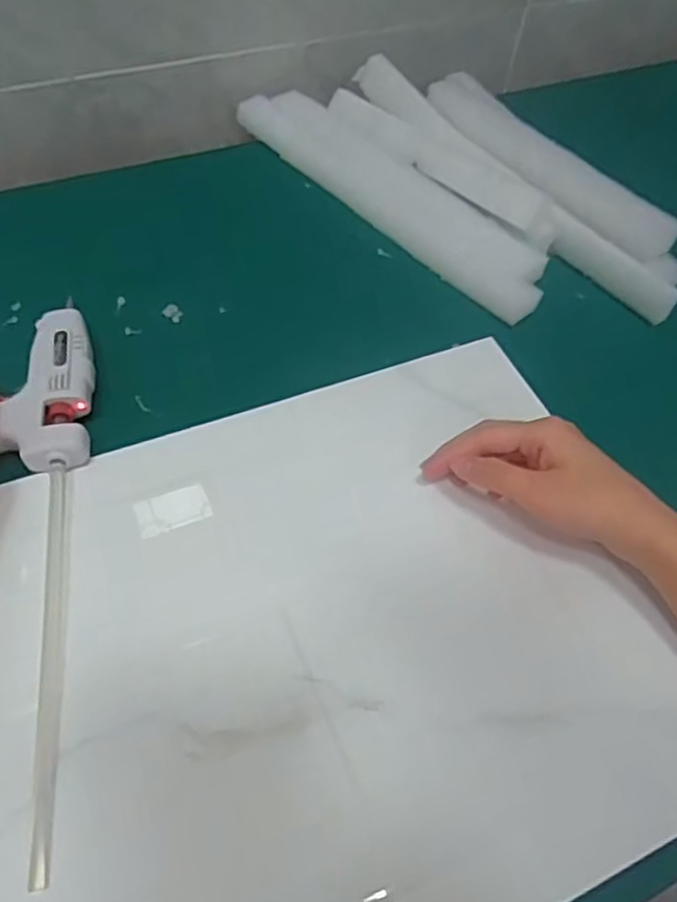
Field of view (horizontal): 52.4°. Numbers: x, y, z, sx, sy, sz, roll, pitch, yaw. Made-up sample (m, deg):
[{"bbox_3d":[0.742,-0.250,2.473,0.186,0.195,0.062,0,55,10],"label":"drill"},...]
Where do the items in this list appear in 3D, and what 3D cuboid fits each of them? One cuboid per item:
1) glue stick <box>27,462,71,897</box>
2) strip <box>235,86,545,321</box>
[{"bbox_3d":[-0.138,0.096,0.333,0.011,0.011,0.195,-6,56,-8],"label":"glue stick"},{"bbox_3d":[0.042,-0.212,0.558,0.064,0.021,0.310,-35,65,-25],"label":"strip"}]

